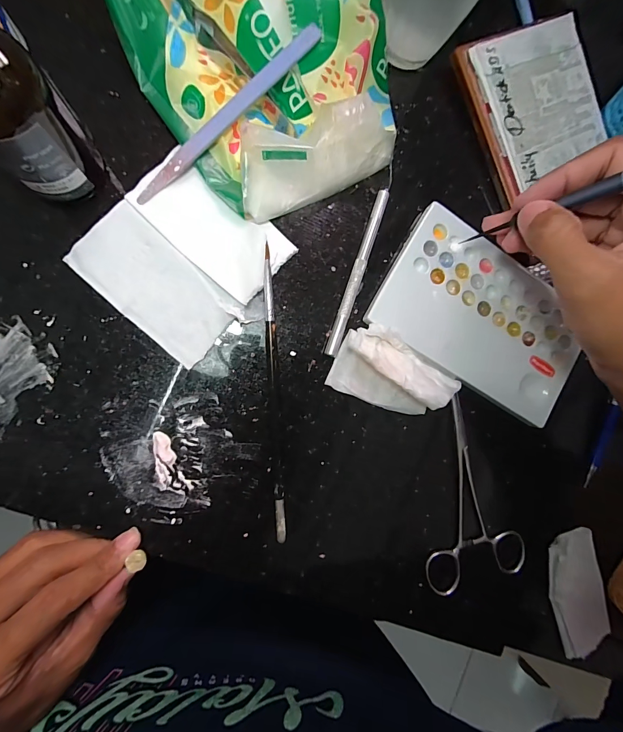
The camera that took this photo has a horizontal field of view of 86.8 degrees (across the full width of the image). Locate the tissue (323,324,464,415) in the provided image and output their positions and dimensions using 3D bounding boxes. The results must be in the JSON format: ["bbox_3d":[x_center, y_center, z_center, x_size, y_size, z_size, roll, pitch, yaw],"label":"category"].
[{"bbox_3d":[0.056,0.005,0.217,0.079,0.016,0.047,22,90,-10],"label":"tissue"}]

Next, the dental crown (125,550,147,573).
[{"bbox_3d":[-0.094,0.106,0.179,0.007,0.006,0.009,-8,95,-9],"label":"dental crown"}]

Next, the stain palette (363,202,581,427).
[{"bbox_3d":[0.123,-0.034,0.230,0.151,0.008,0.093,30,89,-10],"label":"stain palette"}]

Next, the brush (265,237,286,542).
[{"bbox_3d":[-0.023,0.018,0.209,0.006,0.008,0.186,-3,94,-9],"label":"brush"}]

